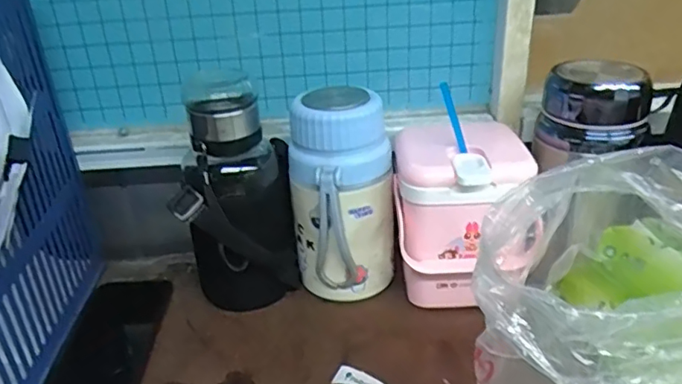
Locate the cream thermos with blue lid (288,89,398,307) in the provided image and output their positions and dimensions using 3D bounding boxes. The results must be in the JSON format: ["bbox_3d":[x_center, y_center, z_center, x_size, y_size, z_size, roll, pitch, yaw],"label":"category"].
[{"bbox_3d":[0.001,0.008,0.544,0.099,0.195,0.078,-4,28,0],"label":"cream thermos with blue lid"}]

